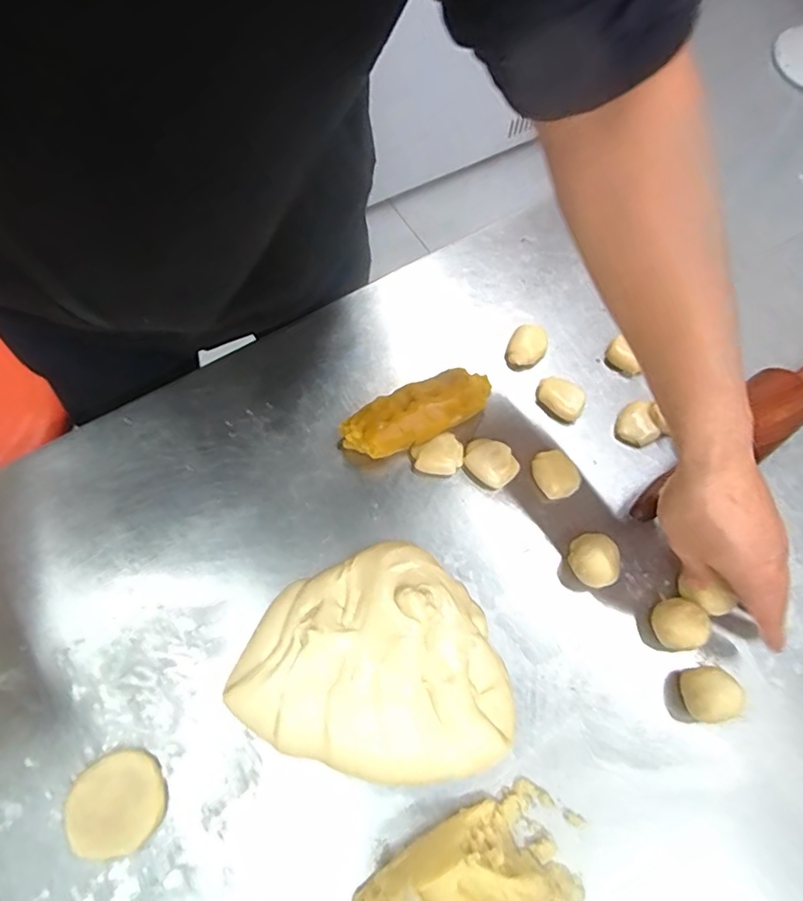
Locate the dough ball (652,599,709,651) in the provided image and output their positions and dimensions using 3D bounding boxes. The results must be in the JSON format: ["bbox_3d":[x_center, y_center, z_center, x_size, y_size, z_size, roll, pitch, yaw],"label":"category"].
[{"bbox_3d":[0.224,0.140,0.449,0.035,0.033,0.037,1,67,-2],"label":"dough ball"}]

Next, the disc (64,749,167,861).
[{"bbox_3d":[-0.198,0.245,0.385,0.057,0.024,0.061,1,67,-2],"label":"disc"}]

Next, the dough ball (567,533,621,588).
[{"bbox_3d":[0.161,0.092,0.466,0.046,0.037,0.042,-35,72,-16],"label":"dough ball"}]

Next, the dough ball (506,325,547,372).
[{"bbox_3d":[0.125,-0.101,0.553,0.034,0.024,0.040,18,67,5],"label":"dough ball"}]

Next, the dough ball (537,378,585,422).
[{"bbox_3d":[0.153,-0.049,0.539,0.044,0.020,0.032,30,69,10],"label":"dough ball"}]

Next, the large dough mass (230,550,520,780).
[{"bbox_3d":[-0.027,0.167,0.421,0.200,0.037,0.175,-18,68,-10],"label":"large dough mass"}]

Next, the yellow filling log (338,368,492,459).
[{"bbox_3d":[0.016,-0.032,0.506,0.142,0.044,0.054,-25,70,-13],"label":"yellow filling log"}]

